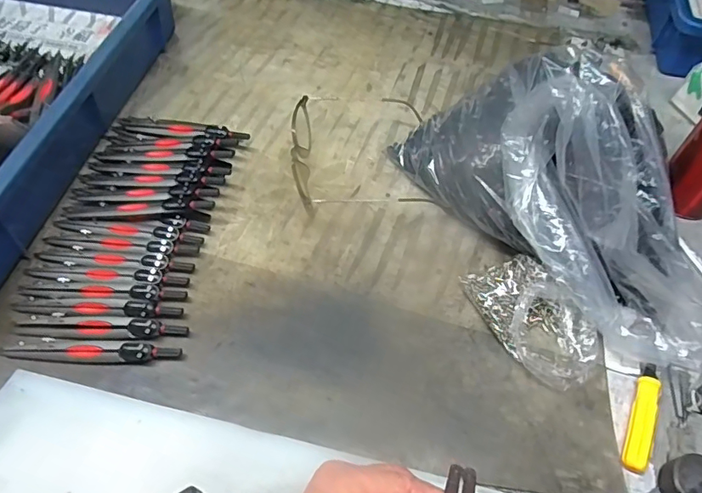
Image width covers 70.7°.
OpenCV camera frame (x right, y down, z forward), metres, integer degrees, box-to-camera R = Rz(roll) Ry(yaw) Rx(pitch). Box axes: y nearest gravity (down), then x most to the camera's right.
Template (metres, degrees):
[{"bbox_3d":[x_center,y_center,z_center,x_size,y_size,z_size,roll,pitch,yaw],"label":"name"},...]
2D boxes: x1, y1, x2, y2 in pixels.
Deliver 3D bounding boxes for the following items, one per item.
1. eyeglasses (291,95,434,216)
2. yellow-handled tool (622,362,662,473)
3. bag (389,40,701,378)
[{"bbox_3d":[0.013,-0.106,0.488,0.142,0.041,0.172,1,54,-3],"label":"eyeglasses"},{"bbox_3d":[0.211,0.121,0.356,0.017,0.015,0.083,26,57,14],"label":"yellow-handled tool"},{"bbox_3d":[0.187,-0.054,0.393,0.147,0.152,0.297,-26,60,-21],"label":"bag"}]

